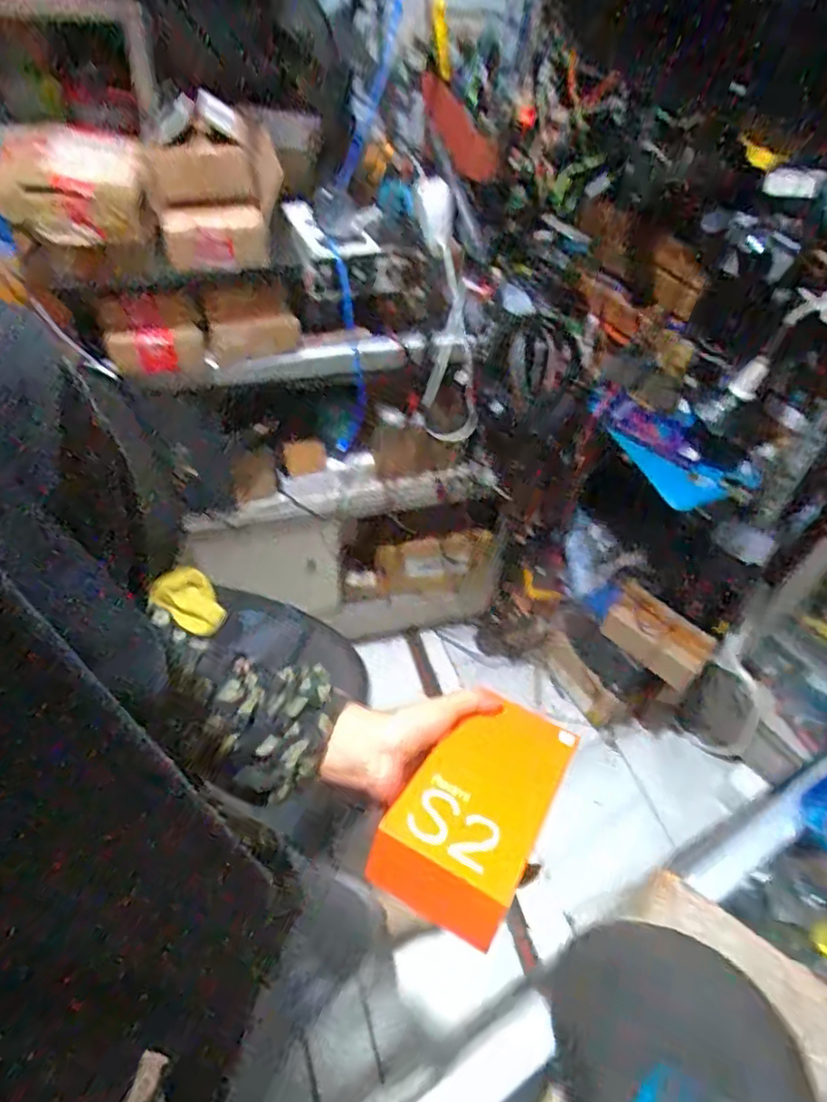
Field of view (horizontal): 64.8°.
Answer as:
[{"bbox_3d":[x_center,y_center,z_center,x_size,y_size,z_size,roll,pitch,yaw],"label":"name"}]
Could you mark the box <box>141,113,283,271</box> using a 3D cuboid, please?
[{"bbox_3d":[-0.259,-0.468,0.870,0.161,0.132,0.112,-6,50,-12],"label":"box"}]

